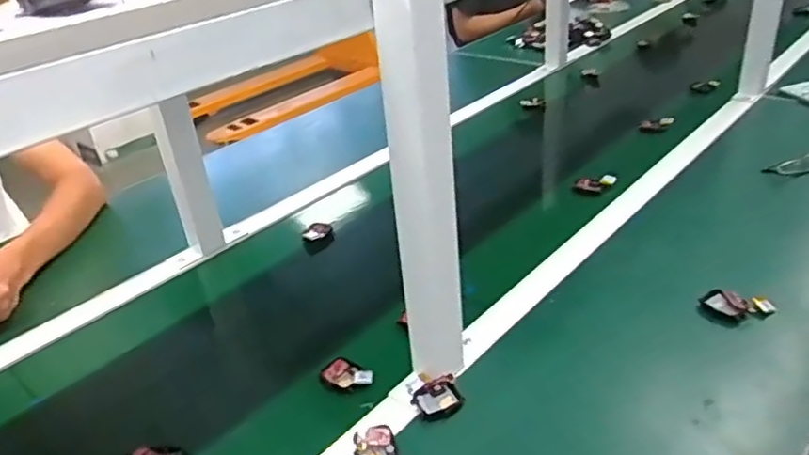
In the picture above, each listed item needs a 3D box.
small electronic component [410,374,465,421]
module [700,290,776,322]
[{"bbox_3d":[0.034,0.168,0.636,0.046,0.017,0.041,-15,32,-16],"label":"small electronic component"},{"bbox_3d":[0.374,0.088,0.716,0.074,0.019,0.033,8,33,22],"label":"module"}]

